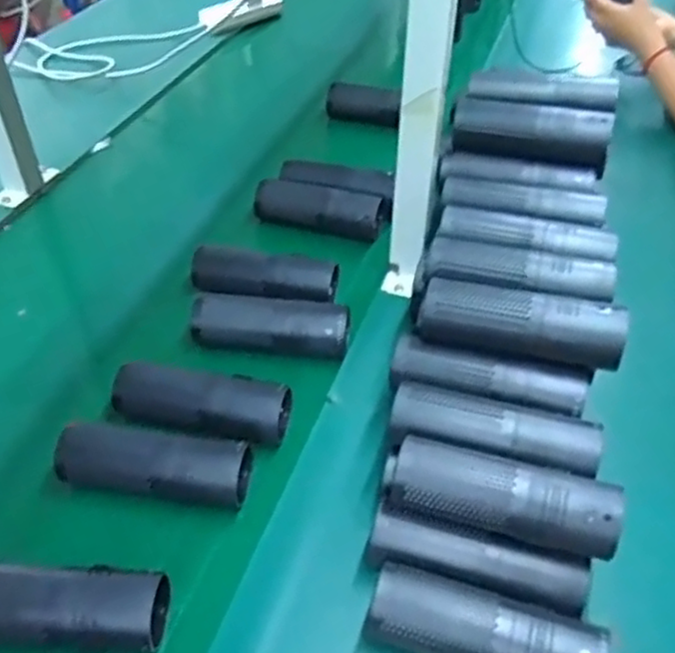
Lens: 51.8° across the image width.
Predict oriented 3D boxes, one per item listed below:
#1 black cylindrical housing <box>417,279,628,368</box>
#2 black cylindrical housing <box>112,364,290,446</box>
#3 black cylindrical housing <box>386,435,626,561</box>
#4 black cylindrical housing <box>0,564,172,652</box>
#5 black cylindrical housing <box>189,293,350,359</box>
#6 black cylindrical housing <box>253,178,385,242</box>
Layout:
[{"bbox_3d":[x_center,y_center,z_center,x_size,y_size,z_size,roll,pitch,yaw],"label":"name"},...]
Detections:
[{"bbox_3d":[0.149,-0.001,0.574,0.166,0.054,0.043,17,46,16],"label":"black cylindrical housing"},{"bbox_3d":[-0.127,0.068,0.645,0.165,0.053,0.047,8,44,8],"label":"black cylindrical housing"},{"bbox_3d":[0.120,0.125,0.512,0.164,0.050,0.050,13,45,12],"label":"black cylindrical housing"},{"bbox_3d":[-0.209,0.206,0.502,0.166,0.056,0.050,2,44,1],"label":"black cylindrical housing"},{"bbox_3d":[-0.070,0.003,0.735,0.164,0.051,0.050,5,44,4],"label":"black cylindrical housing"},{"bbox_3d":[-0.024,-0.148,0.884,0.167,0.052,0.046,13,45,12],"label":"black cylindrical housing"}]

